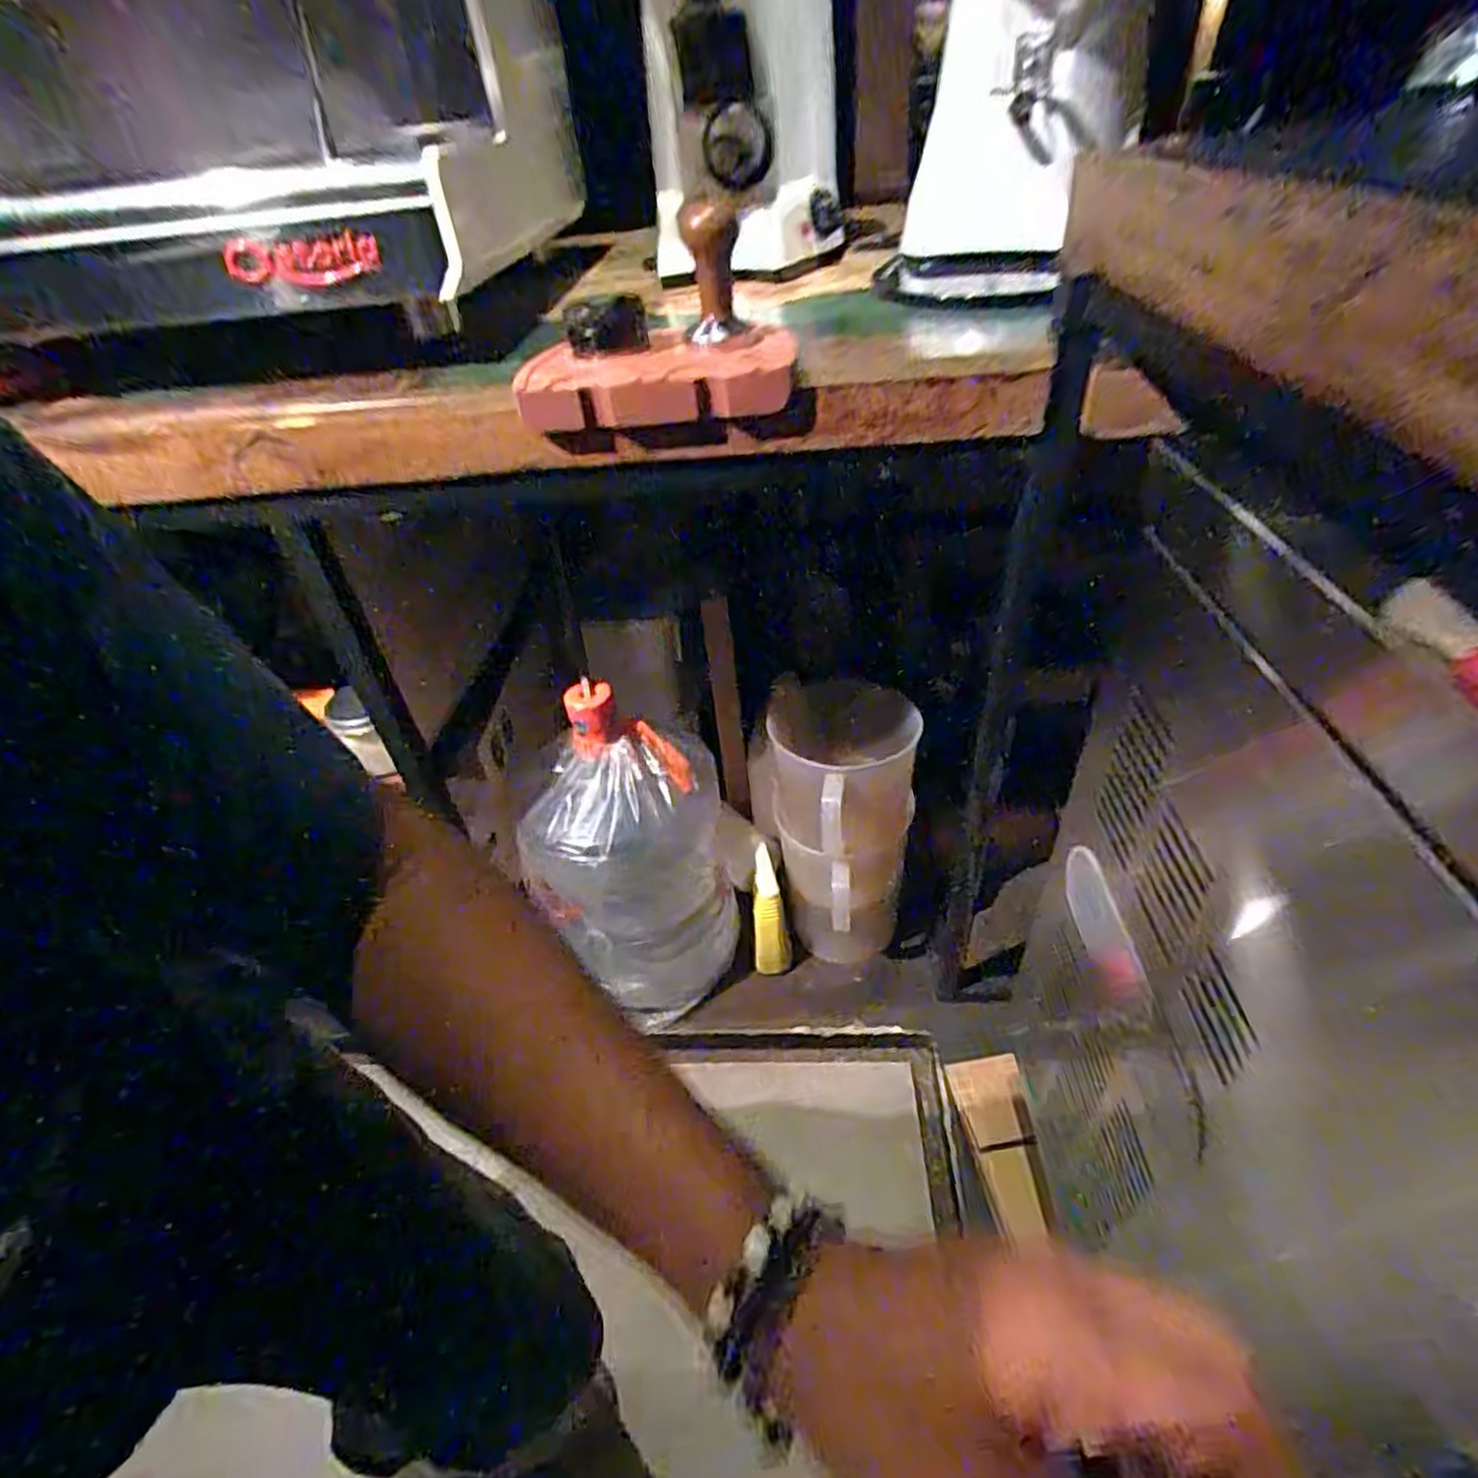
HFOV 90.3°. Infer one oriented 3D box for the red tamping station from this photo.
[{"bbox_3d":[-0.062,-0.280,0.571,0.206,0.047,0.086,-5,41,2],"label":"red tamping station"}]

